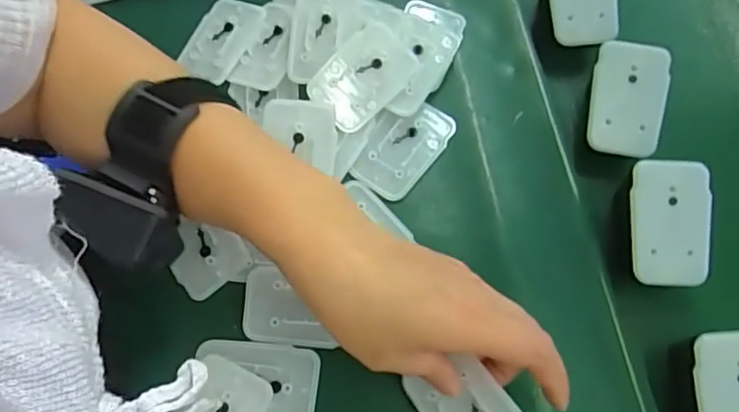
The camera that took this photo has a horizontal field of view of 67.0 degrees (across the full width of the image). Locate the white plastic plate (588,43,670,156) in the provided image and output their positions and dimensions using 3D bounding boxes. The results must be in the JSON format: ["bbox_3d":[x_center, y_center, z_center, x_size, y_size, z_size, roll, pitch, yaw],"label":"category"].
[{"bbox_3d":[0.155,-0.064,0.335,0.041,0.005,0.065,8,92,10],"label":"white plastic plate"}]

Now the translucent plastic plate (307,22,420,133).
[{"bbox_3d":[-0.004,-0.083,0.353,0.047,0.005,0.066,44,86,1],"label":"translucent plastic plate"}]

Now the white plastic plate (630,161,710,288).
[{"bbox_3d":[0.166,0.010,0.308,0.043,0.004,0.068,4,90,0],"label":"white plastic plate"}]

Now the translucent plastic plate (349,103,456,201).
[{"bbox_3d":[0.020,-0.037,0.352,0.043,0.005,0.067,33,78,7],"label":"translucent plastic plate"}]

